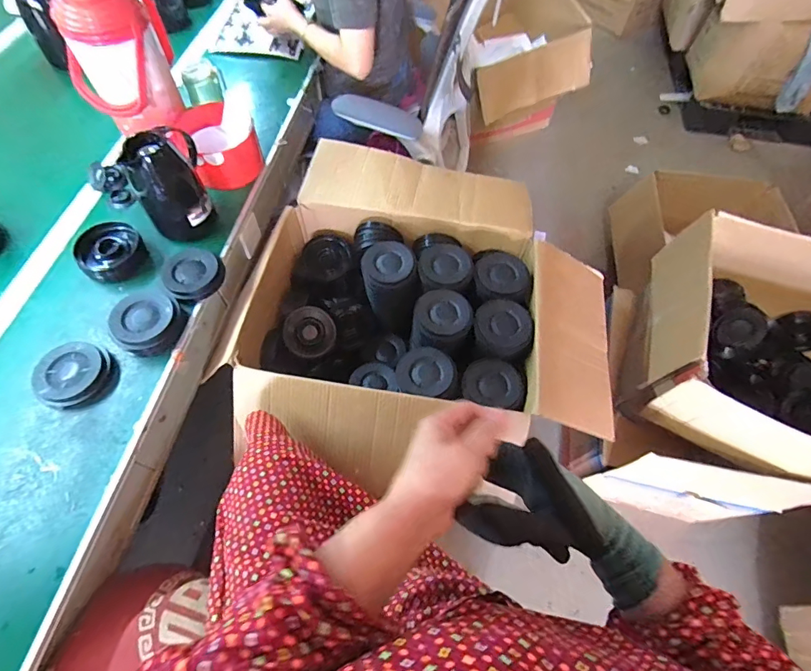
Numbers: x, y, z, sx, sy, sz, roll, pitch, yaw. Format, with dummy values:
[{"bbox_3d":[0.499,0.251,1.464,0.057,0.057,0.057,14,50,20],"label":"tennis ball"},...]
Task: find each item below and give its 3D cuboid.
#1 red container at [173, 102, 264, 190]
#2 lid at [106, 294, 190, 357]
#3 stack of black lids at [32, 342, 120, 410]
[{"bbox_3d":[-0.431,-0.441,0.998,0.163,0.099,0.196,-25,66,-15],"label":"red container"},{"bbox_3d":[-0.489,-0.024,0.800,0.129,0.043,0.121,1,62,-2],"label":"lid"},{"bbox_3d":[-0.590,0.070,0.748,0.136,0.029,0.110,9,62,3],"label":"stack of black lids"}]

